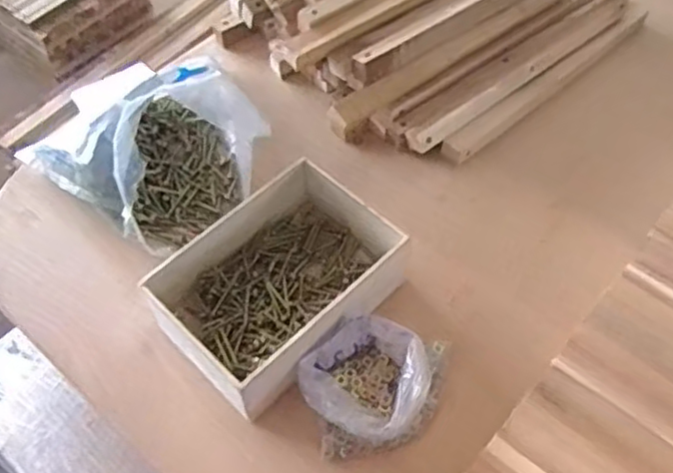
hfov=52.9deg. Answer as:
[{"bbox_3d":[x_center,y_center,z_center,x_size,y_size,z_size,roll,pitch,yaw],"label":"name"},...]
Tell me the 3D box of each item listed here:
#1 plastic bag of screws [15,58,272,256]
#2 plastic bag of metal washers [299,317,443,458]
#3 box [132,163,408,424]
[{"bbox_3d":[-0.180,-0.114,0.678,0.182,0.120,0.211,39,65,25],"label":"plastic bag of screws"},{"bbox_3d":[0.038,0.117,0.557,0.130,0.051,0.099,-20,57,-11],"label":"plastic bag of metal washers"},{"bbox_3d":[-0.049,0.042,0.598,0.139,0.073,0.195,39,65,25],"label":"box"}]

